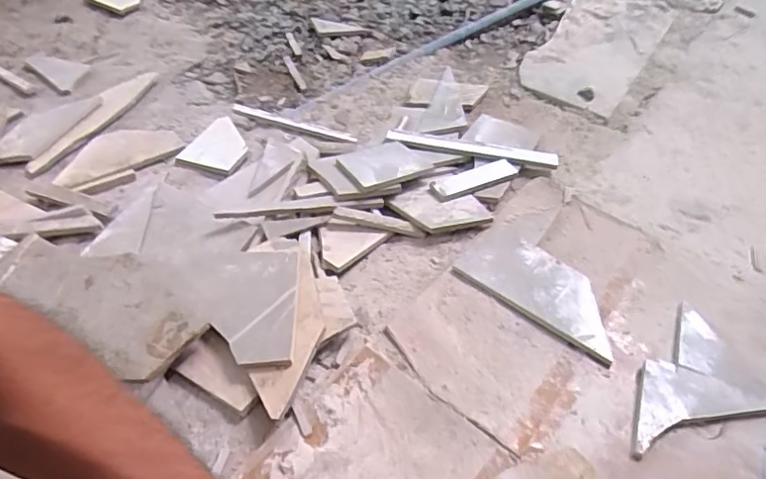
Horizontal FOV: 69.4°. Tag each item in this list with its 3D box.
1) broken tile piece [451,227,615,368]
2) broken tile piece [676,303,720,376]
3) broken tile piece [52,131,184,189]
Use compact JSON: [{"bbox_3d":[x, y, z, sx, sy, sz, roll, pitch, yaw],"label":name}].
[{"bbox_3d":[0.177,0.050,0.609,0.182,0.018,0.090,32,55,26],"label":"broken tile piece"},{"bbox_3d":[0.323,0.103,0.565,0.037,0.009,0.084,19,51,18],"label":"broken tile piece"},{"bbox_3d":[-0.369,-0.119,0.766,0.159,0.009,0.092,-31,54,-25],"label":"broken tile piece"}]

